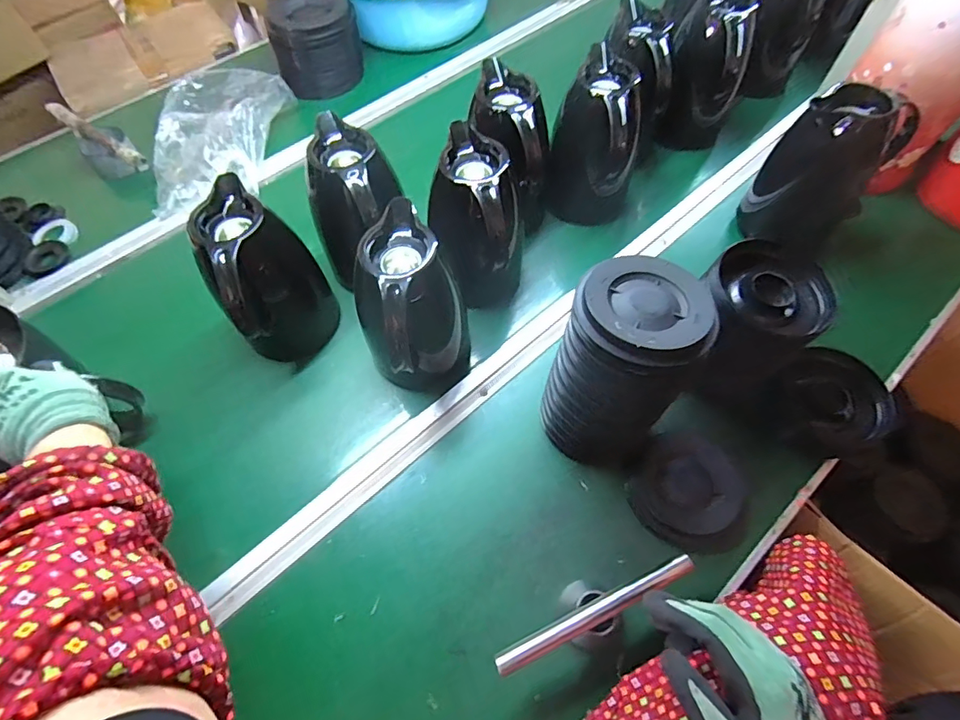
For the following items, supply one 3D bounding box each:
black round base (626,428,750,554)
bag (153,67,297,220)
[{"bbox_3d":[0.237,0.143,0.541,0.126,0.014,0.132,-1,61,2],"label":"black round base"},{"bbox_3d":[-0.434,-0.380,0.798,0.235,0.063,0.288,-10,65,-2],"label":"bag"}]

